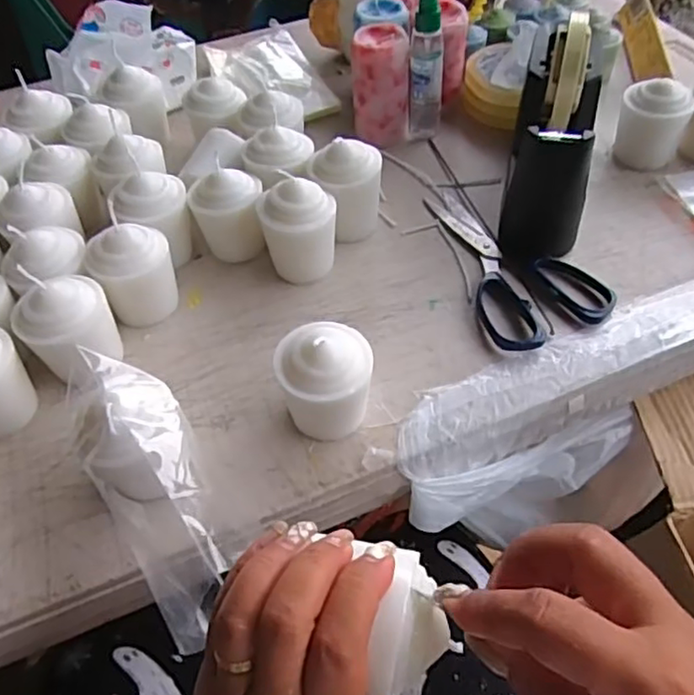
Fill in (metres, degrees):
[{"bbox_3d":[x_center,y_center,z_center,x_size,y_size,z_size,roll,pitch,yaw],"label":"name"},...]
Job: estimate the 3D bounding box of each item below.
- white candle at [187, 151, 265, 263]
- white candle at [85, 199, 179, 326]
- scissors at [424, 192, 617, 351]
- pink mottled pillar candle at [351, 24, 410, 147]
[{"bbox_3d":[-0.090,-0.099,0.485,0.053,0.067,0.051,-14,53,-7],"label":"white candle"},{"bbox_3d":[-0.151,-0.050,0.447,0.056,0.070,0.053,-22,55,-13],"label":"white candle"},{"bbox_3d":[0.116,-0.072,0.479,0.094,0.010,0.177,-22,55,-13],"label":"scissors"},{"bbox_3d":[0.031,-0.241,0.574,0.051,0.091,0.048,-2,53,2],"label":"pink mottled pillar candle"}]

